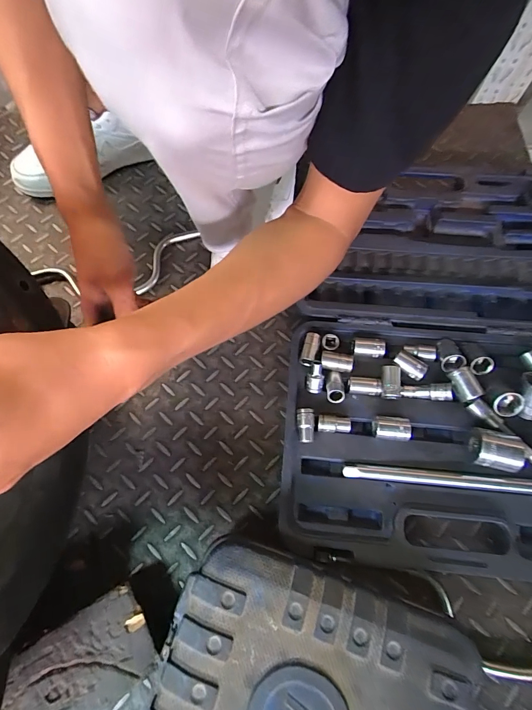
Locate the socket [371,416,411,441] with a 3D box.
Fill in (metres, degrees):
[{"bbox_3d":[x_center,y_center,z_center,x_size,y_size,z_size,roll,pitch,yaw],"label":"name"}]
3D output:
[{"bbox_3d":[0.148,0.086,0.415,0.039,0.020,0.027,6,70,1],"label":"socket"}]

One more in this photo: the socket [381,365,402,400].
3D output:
[{"bbox_3d":[0.153,0.032,0.430,0.021,0.019,0.041,6,70,1],"label":"socket"}]

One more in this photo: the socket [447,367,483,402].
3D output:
[{"bbox_3d":[0.236,0.035,0.418,0.021,0.020,0.038,-9,70,-5],"label":"socket"}]

